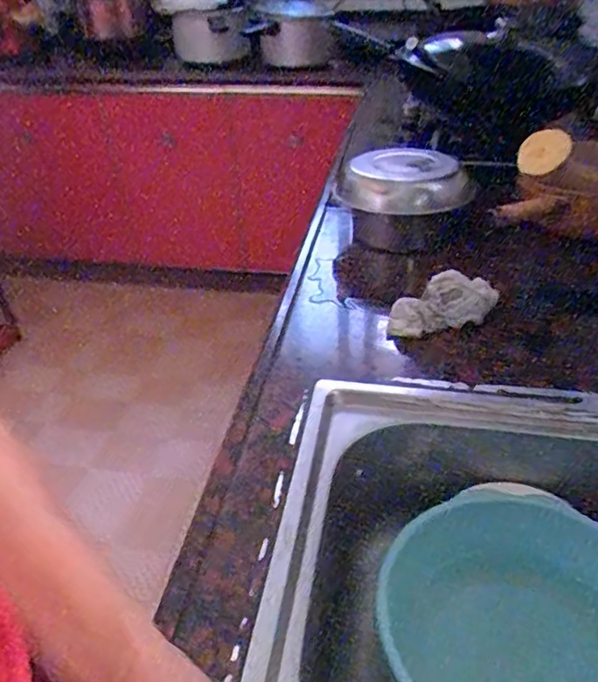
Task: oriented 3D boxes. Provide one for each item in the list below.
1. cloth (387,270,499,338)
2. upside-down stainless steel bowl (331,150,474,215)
[{"bbox_3d":[0.166,-0.044,0.721,0.129,0.058,0.034,-19,30,24],"label":"cloth"},{"bbox_3d":[0.149,-0.238,0.880,0.191,0.064,0.171,1,37,5],"label":"upside-down stainless steel bowl"}]

